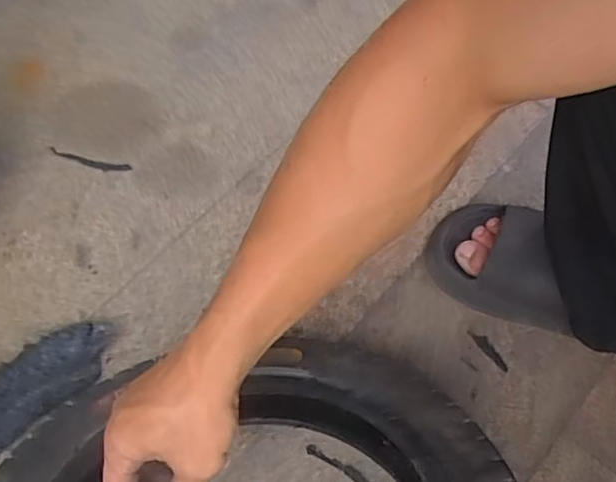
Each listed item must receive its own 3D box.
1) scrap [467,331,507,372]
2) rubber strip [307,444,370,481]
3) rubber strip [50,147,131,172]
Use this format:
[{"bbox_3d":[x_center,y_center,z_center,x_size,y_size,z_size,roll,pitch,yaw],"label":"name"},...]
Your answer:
[{"bbox_3d":[0.174,0.105,0.571,0.013,0.004,0.049,-32,69,-13],"label":"scrap"},{"bbox_3d":[0.046,0.217,0.518,0.021,0.005,0.112,-42,72,-17],"label":"rubber strip"},{"bbox_3d":[-0.235,-0.085,0.638,0.089,0.006,0.012,12,65,3],"label":"rubber strip"}]

